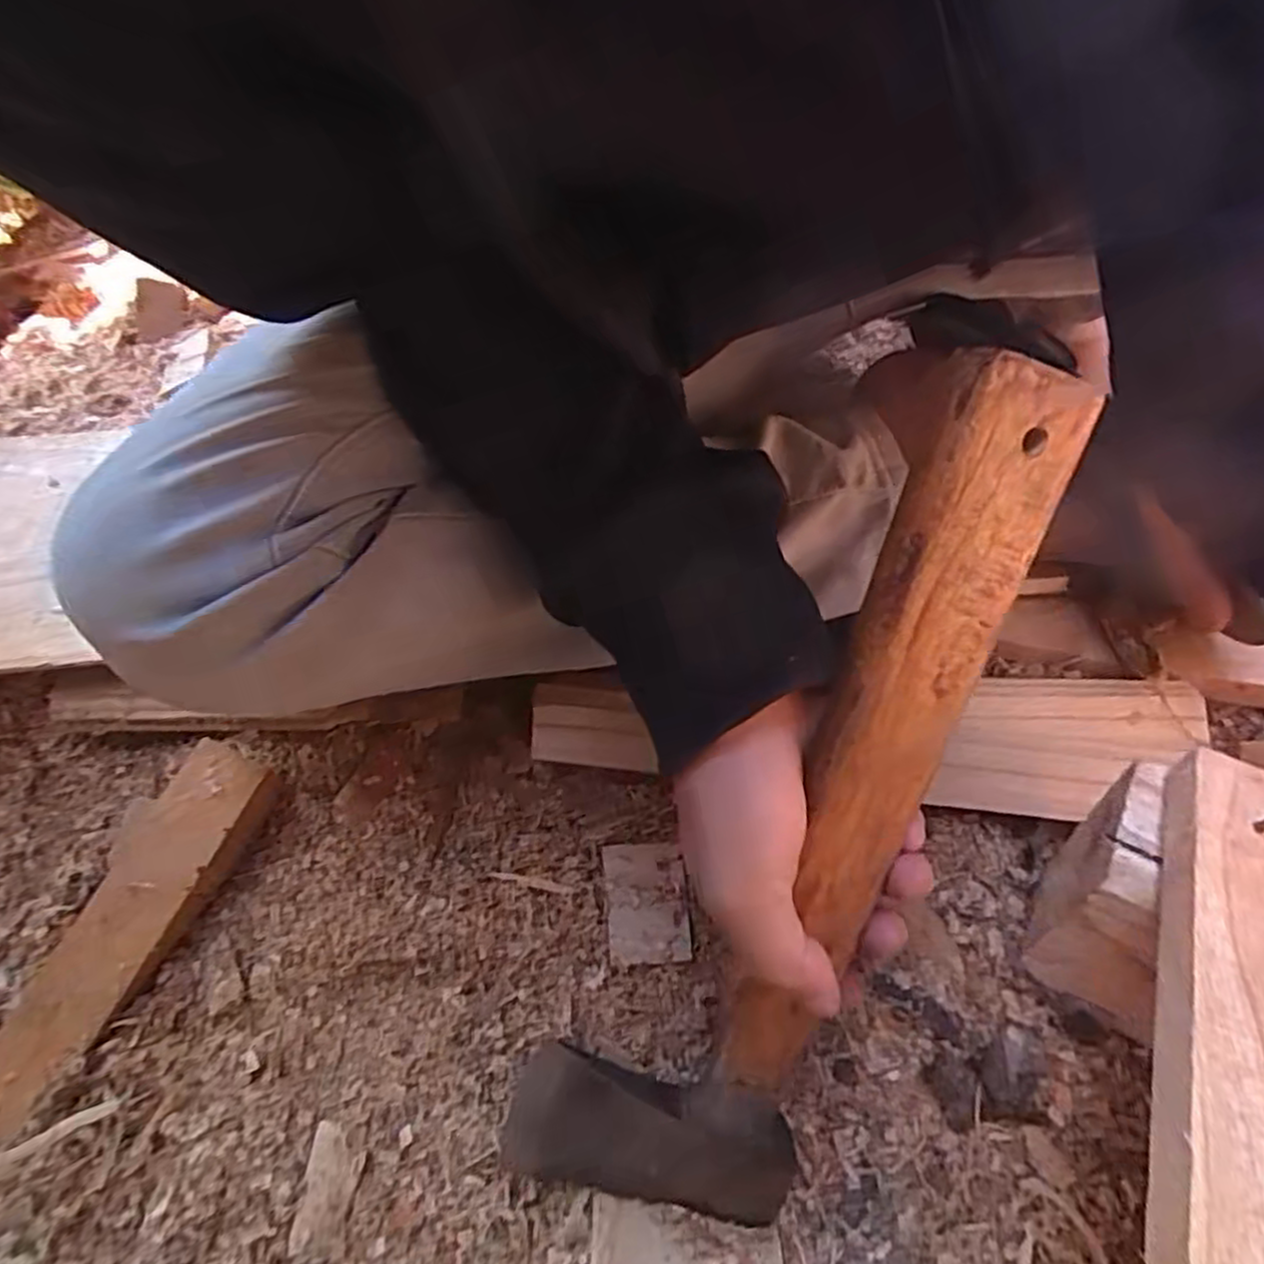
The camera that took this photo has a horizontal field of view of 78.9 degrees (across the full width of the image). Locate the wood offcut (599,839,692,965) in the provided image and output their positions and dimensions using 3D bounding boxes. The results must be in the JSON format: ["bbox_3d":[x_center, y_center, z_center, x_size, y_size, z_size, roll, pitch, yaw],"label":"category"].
[{"bbox_3d":[0.006,0.126,0.361,0.037,0.006,0.053,-6,59,0],"label":"wood offcut"}]

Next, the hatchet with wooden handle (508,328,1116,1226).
[{"bbox_3d":[0.054,0.074,0.251,0.090,0.038,0.320,28,108,19],"label":"hatchet with wooden handle"}]

